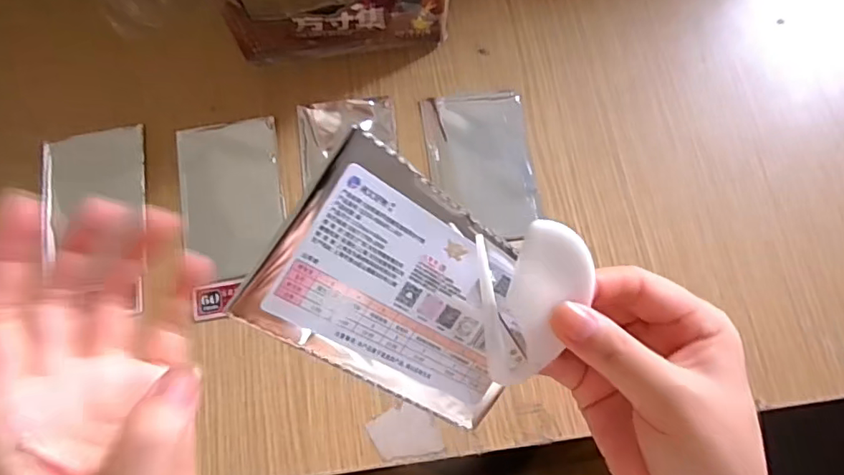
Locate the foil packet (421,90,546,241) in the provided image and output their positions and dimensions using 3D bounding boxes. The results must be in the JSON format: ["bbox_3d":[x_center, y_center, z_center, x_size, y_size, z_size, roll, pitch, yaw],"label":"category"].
[{"bbox_3d":[0.043,-0.055,0.399,0.075,0.004,0.116,-7,74,1],"label":"foil packet"}]

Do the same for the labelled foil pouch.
[{"bbox_3d":[-0.001,0.022,0.197,0.110,0.004,0.071,35,90,-29],"label":"labelled foil pouch"}]

